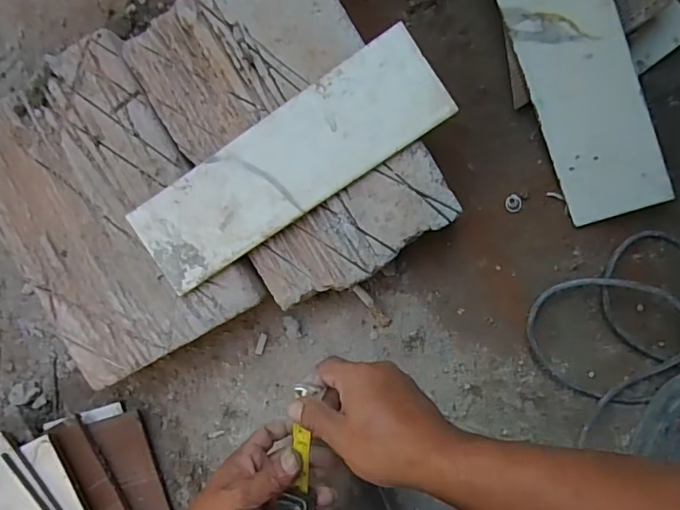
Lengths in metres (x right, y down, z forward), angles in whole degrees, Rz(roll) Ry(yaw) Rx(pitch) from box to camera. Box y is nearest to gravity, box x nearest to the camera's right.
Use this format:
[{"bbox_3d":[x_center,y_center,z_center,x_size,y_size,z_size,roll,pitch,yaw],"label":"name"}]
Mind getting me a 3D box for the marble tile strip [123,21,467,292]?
[{"bbox_3d":[-0.048,-0.081,0.473,0.298,0.016,0.089,-33,91,7],"label":"marble tile strip"}]

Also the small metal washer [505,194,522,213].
[{"bbox_3d":[0.179,-0.053,0.540,0.018,0.004,0.019,0,95,5],"label":"small metal washer"}]

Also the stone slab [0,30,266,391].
[{"bbox_3d":[-0.227,-0.033,0.504,0.193,0.020,0.282,-29,92,7],"label":"stone slab"}]

